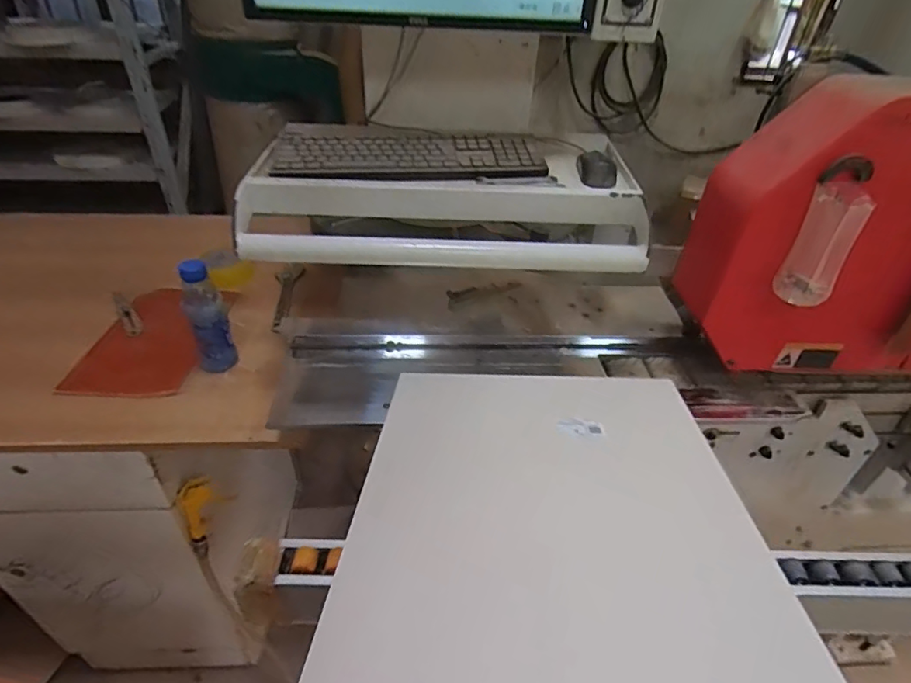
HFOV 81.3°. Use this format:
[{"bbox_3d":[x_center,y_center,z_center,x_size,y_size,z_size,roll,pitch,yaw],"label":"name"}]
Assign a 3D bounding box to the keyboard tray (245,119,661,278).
[{"bbox_3d":[-0.009,-0.250,0.878,0.613,0.122,0.345,2,37,-2],"label":"keyboard tray"}]

